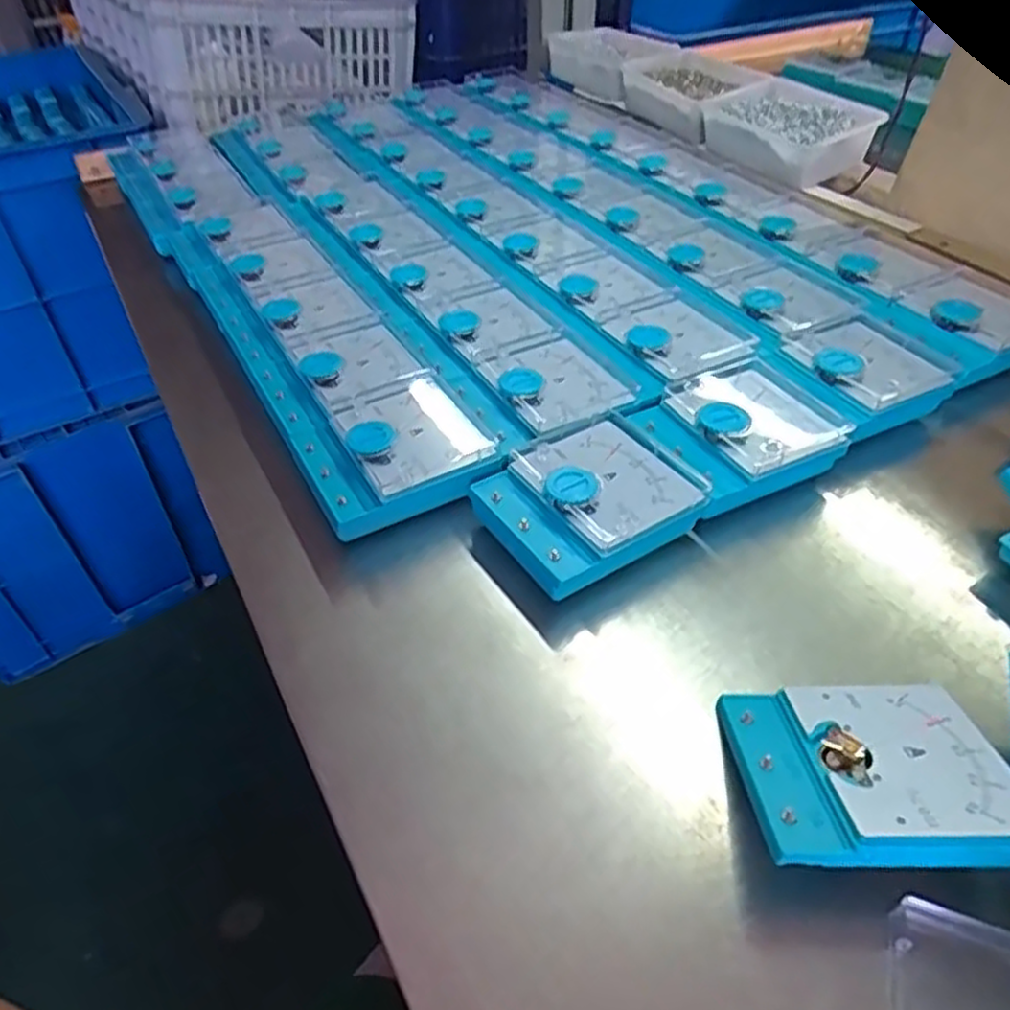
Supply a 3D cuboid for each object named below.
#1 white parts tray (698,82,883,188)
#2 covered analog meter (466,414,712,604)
[{"bbox_3d":[0.312,-0.409,0.820,0.120,0.066,0.172,-23,47,-22],"label":"white parts tray"},{"bbox_3d":[0.053,-0.006,0.458,0.122,0.034,0.097,-23,47,-22],"label":"covered analog meter"}]

